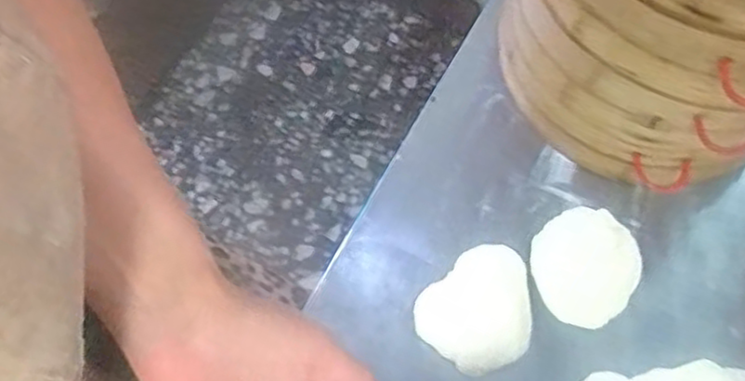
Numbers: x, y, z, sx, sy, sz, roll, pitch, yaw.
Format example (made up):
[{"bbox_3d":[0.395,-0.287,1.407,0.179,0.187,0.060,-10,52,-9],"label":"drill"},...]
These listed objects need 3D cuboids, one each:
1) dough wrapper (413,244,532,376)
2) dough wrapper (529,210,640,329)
[{"bbox_3d":[0.074,0.078,0.471,0.083,0.005,0.069,-40,73,-15],"label":"dough wrapper"},{"bbox_3d":[0.142,0.050,0.481,0.075,0.004,0.070,-44,72,-9],"label":"dough wrapper"}]

